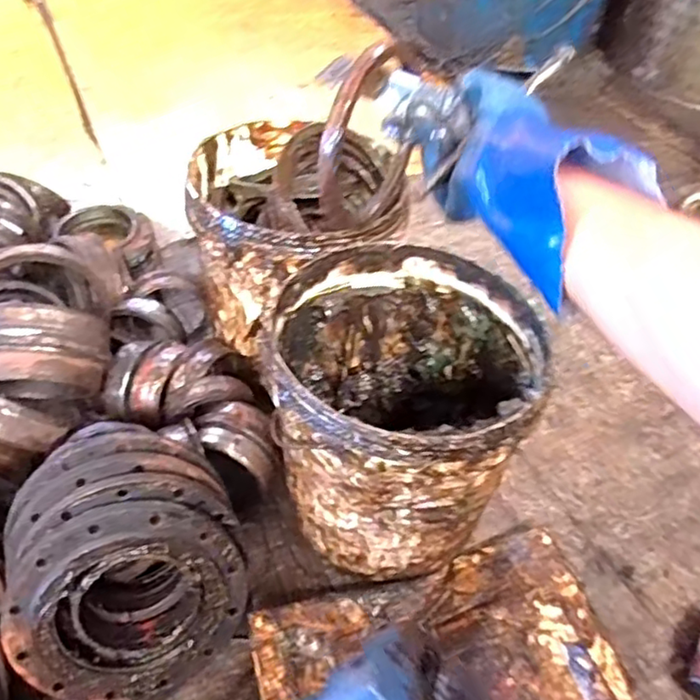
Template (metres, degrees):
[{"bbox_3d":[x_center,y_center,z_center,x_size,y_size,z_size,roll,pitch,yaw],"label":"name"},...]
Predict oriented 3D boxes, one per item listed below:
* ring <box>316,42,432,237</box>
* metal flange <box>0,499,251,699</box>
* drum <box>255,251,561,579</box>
[{"bbox_3d":[0.020,-0.207,0.617,0.031,0.183,0.158,21,13,30],"label":"ring"},{"bbox_3d":[-0.236,0.275,0.693,0.243,0.234,0.025,-15,23,-16],"label":"metal flange"},{"bbox_3d":[0.057,0.076,0.791,0.303,0.285,0.292,2,47,-2],"label":"drum"}]

